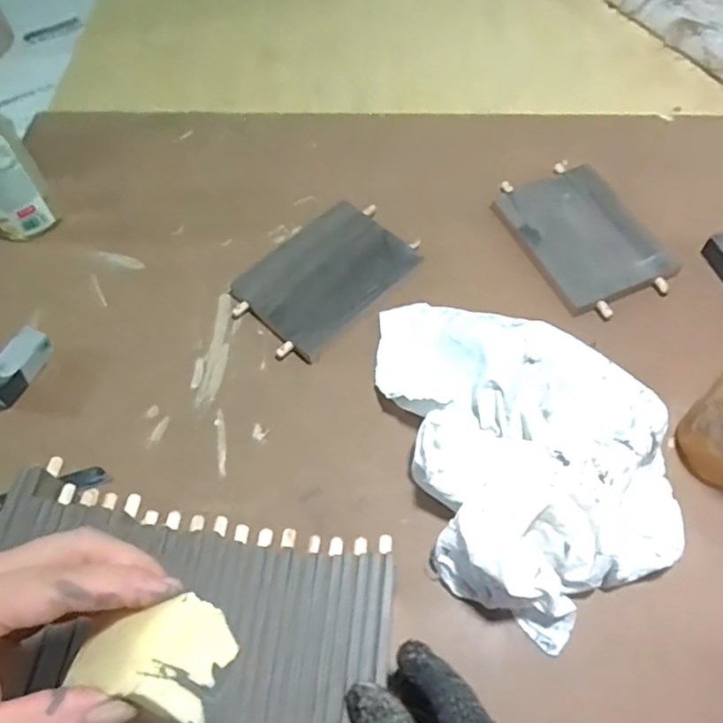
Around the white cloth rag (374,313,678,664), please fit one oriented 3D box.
[{"bbox_3d":[0.131,0.041,0.499,0.203,0.060,0.282,-14,59,-4],"label":"white cloth rag"}]

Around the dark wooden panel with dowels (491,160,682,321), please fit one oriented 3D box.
[{"bbox_3d":[0.213,-0.127,0.616,0.118,0.019,0.174,-22,60,-9],"label":"dark wooden panel with dowels"}]

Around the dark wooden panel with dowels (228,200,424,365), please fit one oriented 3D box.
[{"bbox_3d":[-0.037,-0.084,0.607,0.117,0.017,0.164,38,69,23],"label":"dark wooden panel with dowels"}]

